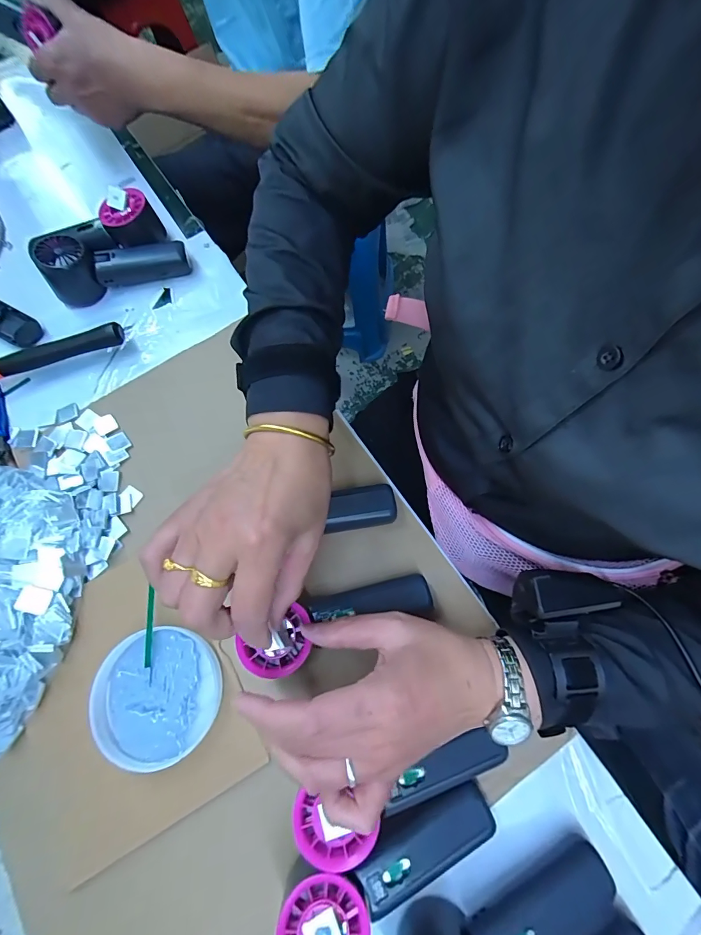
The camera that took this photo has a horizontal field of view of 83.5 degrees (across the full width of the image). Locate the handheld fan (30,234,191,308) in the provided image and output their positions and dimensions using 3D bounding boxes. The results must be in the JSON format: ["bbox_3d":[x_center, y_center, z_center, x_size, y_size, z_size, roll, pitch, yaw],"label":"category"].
[{"bbox_3d":[-0.271,-0.241,0.456,0.153,0.050,0.054,-18,72,-3],"label":"handheld fan"}]

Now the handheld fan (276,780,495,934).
[{"bbox_3d":[0.024,0.268,0.274,0.152,0.058,0.060,-28,73,-6],"label":"handheld fan"}]

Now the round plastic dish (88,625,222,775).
[{"bbox_3d":[-0.155,0.183,0.317,0.089,0.026,0.097,1,71,-2],"label":"round plastic dish"}]

